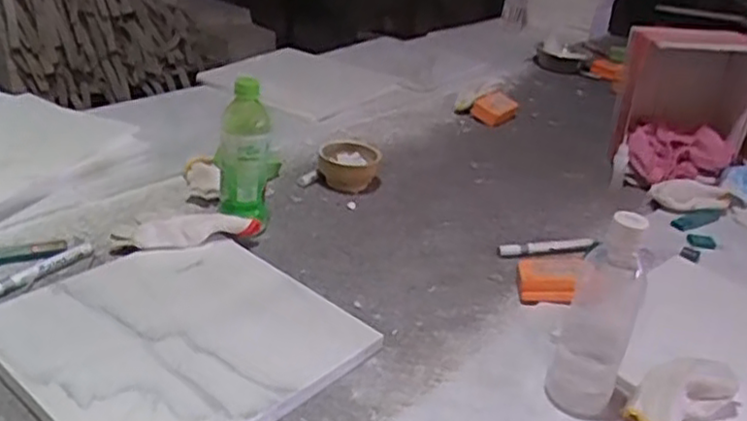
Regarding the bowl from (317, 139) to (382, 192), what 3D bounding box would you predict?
[{"bbox_3d":[-0.040,-0.077,1.131,0.096,0.055,0.095,5,29,-3],"label":"bowl"}]

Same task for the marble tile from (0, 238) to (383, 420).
[{"bbox_3d":[-0.216,0.122,0.736,0.336,0.024,0.308,27,35,32],"label":"marble tile"}]

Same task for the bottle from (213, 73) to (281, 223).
[{"bbox_3d":[-0.162,-0.071,0.909,0.079,0.180,0.059,2,30,-8],"label":"bottle"}]

